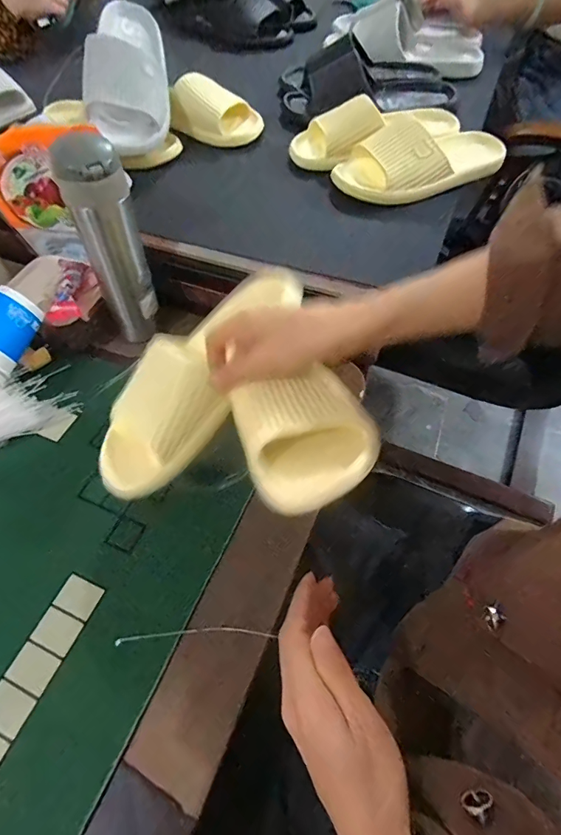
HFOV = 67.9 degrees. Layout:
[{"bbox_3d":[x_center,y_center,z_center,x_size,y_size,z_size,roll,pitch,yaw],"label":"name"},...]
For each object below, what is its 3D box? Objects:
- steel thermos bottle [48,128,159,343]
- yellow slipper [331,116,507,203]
[{"bbox_3d":[-0.189,-0.195,0.484,0.066,0.215,0.058,-25,61,-13],"label":"steel thermos bottle"},{"bbox_3d":[0.191,-0.341,0.538,0.246,0.055,0.103,-19,59,-10],"label":"yellow slipper"}]

